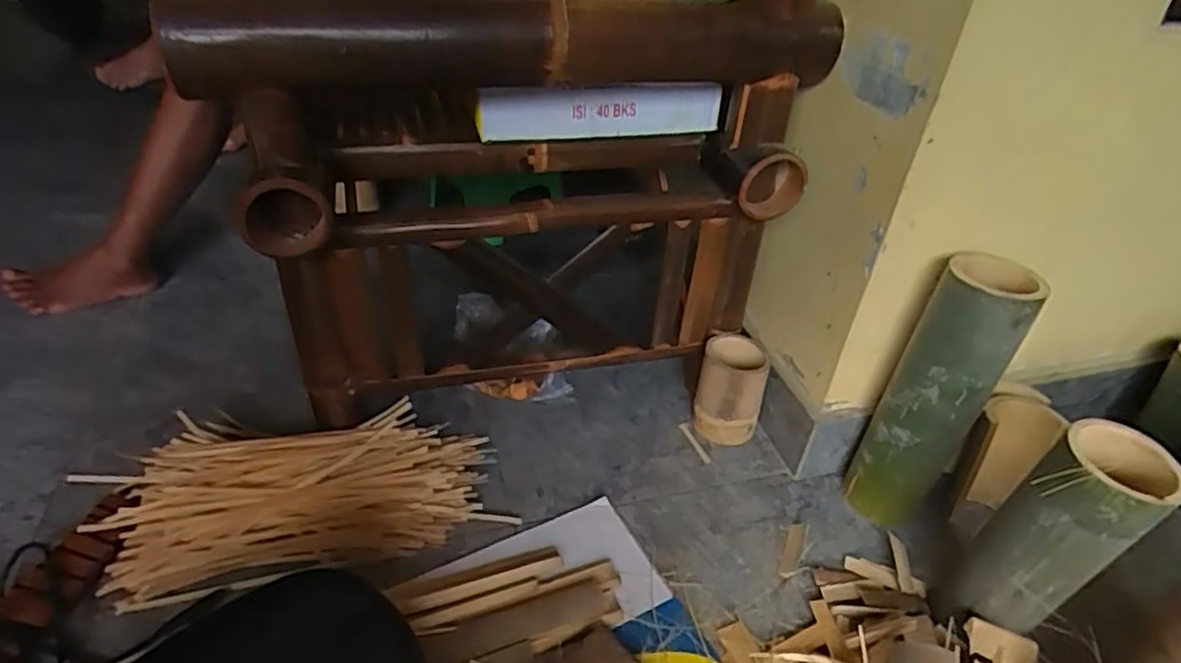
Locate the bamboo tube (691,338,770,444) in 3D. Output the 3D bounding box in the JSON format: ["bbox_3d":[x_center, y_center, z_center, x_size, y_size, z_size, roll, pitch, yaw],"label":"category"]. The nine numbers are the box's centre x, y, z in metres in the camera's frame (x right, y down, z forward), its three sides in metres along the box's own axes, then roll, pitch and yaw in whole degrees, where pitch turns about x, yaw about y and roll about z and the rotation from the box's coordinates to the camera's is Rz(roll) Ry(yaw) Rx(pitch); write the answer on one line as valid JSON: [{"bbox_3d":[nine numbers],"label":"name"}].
[{"bbox_3d":[0.187,0.079,0.883,0.087,0.119,0.082,14,37,9],"label":"bamboo tube"}]

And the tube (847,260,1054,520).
[{"bbox_3d":[0.378,0.078,0.731,0.093,0.324,0.081,27,41,25],"label":"tube"}]

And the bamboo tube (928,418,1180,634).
[{"bbox_3d":[0.405,0.203,0.598,0.074,0.269,0.093,-27,47,-35],"label":"bamboo tube"}]

